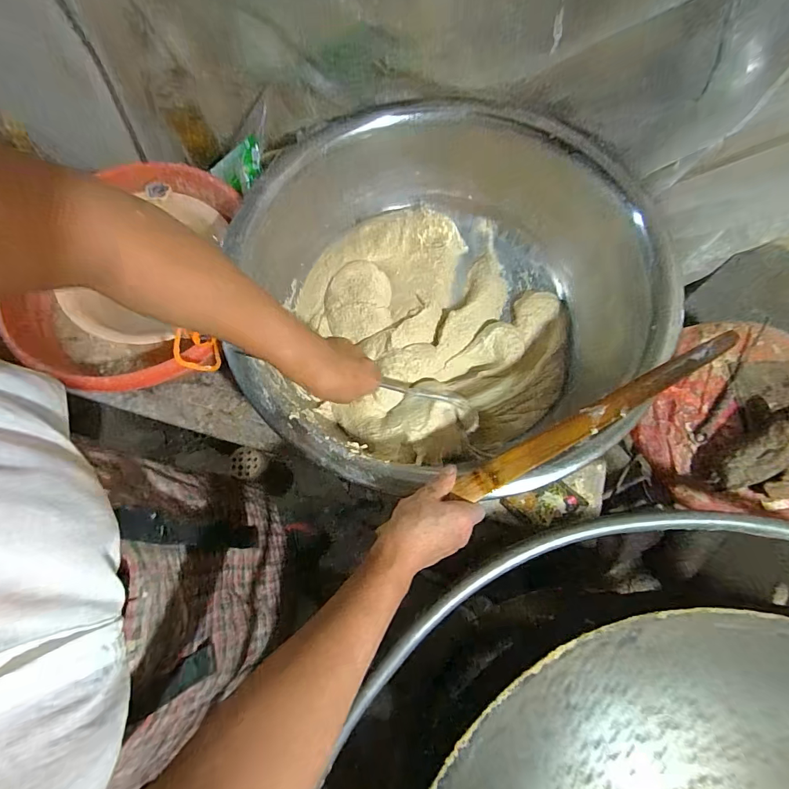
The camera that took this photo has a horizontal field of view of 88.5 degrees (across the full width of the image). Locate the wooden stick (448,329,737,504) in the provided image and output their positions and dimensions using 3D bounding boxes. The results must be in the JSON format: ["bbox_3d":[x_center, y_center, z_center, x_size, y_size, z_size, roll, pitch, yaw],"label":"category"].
[{"bbox_3d":[0.234,0.022,0.460,0.372,0.008,0.028,-28,73,-6],"label":"wooden stick"}]

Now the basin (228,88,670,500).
[{"bbox_3d":[0.085,-0.151,0.625,0.561,0.178,0.576,0,71,0],"label":"basin"}]

